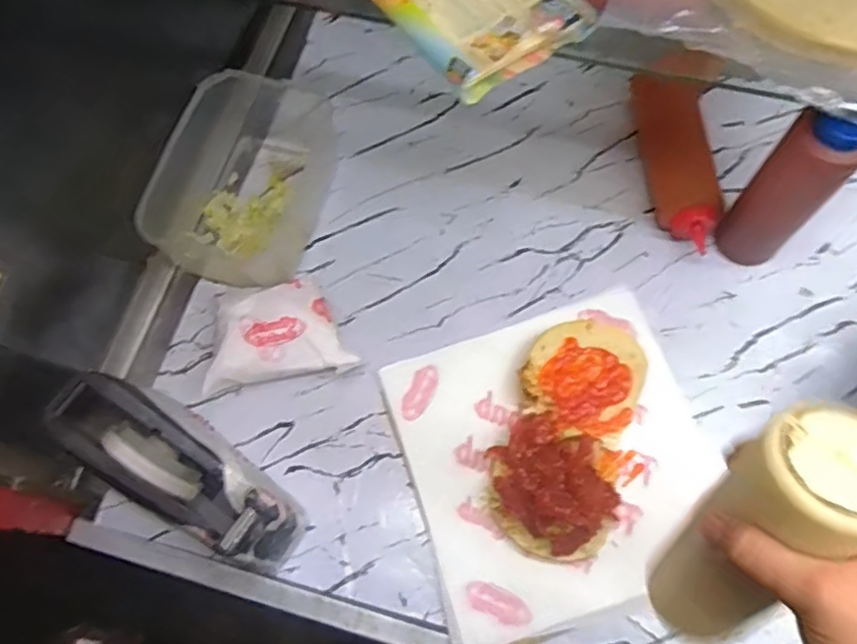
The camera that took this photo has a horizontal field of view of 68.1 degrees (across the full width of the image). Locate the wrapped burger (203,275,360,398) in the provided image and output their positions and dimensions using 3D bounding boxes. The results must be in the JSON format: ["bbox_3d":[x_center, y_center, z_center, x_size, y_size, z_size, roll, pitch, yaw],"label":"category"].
[{"bbox_3d":[-0.140,0.010,0.588,0.134,0.041,0.092,-10,70,-1],"label":"wrapped burger"}]

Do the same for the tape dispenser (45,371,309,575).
[{"bbox_3d":[-0.195,0.119,0.517,0.199,0.106,0.071,31,72,11],"label":"tape dispenser"}]

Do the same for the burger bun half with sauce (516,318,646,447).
[{"bbox_3d":[0.137,0.051,0.565,0.098,0.034,0.106,-1,70,2],"label":"burger bun half with sauce"}]

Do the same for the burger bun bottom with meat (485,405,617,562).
[{"bbox_3d":[0.100,0.139,0.523,0.093,0.043,0.112,-42,74,-12],"label":"burger bun bottom with meat"}]

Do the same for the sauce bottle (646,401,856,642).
[{"bbox_3d":[0.160,0.110,0.318,0.060,0.168,0.054,7,51,5],"label":"sauce bottle"}]

